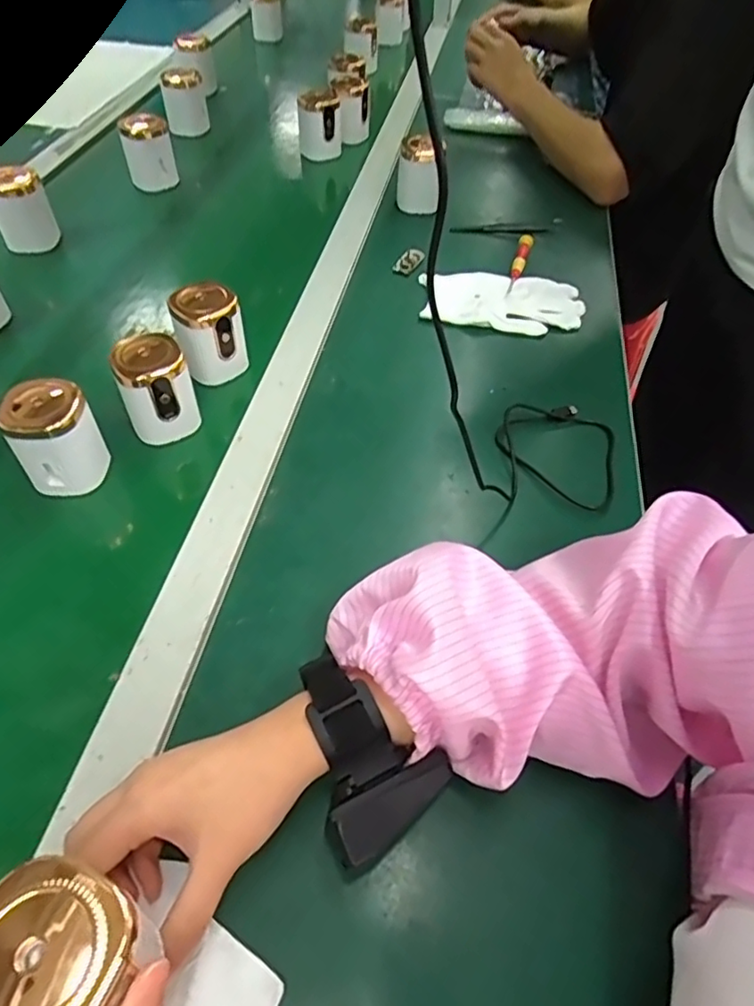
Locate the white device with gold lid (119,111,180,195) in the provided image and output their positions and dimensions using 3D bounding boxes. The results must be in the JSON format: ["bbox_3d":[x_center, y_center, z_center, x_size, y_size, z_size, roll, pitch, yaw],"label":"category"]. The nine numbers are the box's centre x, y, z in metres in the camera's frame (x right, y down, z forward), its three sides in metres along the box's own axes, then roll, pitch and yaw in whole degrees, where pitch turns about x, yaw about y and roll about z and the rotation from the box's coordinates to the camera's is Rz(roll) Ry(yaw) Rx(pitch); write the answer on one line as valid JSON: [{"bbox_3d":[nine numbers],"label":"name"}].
[{"bbox_3d":[-0.291,-0.446,0.779,0.059,0.086,0.050,-10,53,-10],"label":"white device with gold lid"}]

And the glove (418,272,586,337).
[{"bbox_3d":[0.131,-0.216,0.644,0.164,0.023,0.098,2,51,-1],"label":"glove"}]

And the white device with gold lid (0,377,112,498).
[{"bbox_3d":[-0.242,-0.045,0.463,0.046,0.088,0.050,1,52,-2],"label":"white device with gold lid"}]

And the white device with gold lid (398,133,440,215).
[{"bbox_3d":[0.051,-0.401,0.736,0.049,0.070,0.039,3,51,0],"label":"white device with gold lid"}]

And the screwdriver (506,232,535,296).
[{"bbox_3d":[0.156,-0.262,0.668,0.016,0.011,0.126,14,52,12],"label":"screwdriver"}]

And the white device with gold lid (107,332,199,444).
[{"bbox_3d":[-0.178,-0.089,0.496,0.055,0.082,0.049,-21,55,-18],"label":"white device with gold lid"}]

